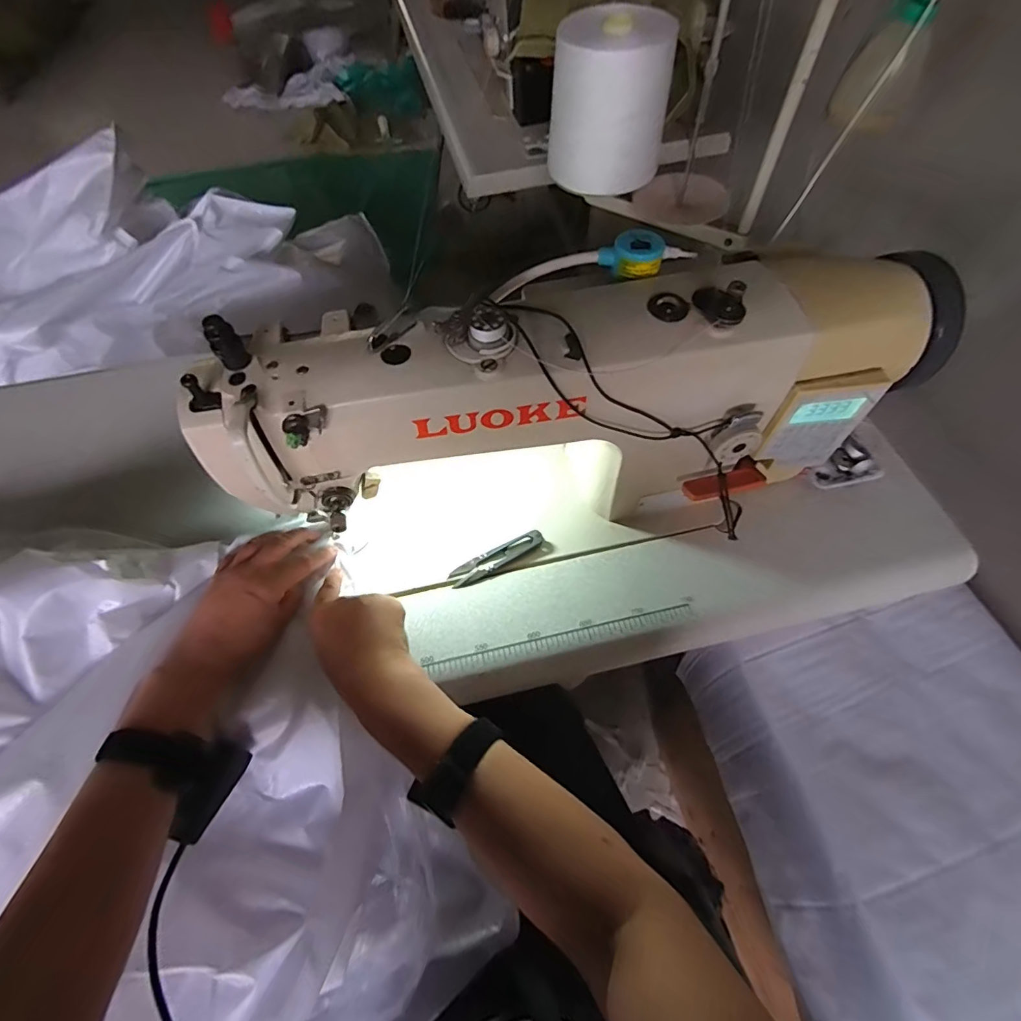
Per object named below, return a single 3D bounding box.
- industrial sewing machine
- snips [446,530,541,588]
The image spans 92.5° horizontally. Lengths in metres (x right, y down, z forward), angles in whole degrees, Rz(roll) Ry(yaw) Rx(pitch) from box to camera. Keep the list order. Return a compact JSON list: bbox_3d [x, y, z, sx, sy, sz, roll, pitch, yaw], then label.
[{"bbox_3d":[0.064,-0.093,0.444,0.577,0.232,0.165,-9,59,-3],"label":"industrial sewing machine"},{"bbox_3d":[-0.013,0.048,0.497,0.101,0.010,0.025,-23,61,-12],"label":"snips"}]

